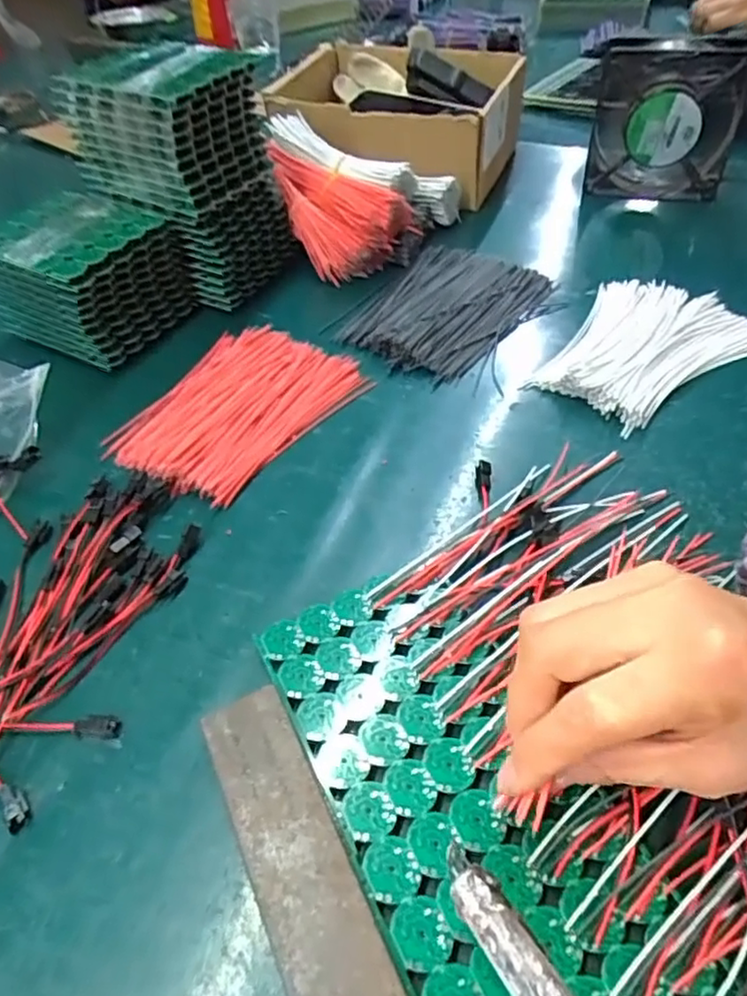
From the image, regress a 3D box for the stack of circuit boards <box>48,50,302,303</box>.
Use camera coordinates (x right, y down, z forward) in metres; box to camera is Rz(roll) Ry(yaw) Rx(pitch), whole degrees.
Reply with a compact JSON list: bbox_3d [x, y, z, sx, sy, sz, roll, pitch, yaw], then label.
[{"bbox_3d":[-0.147,-0.249,0.502,0.117,0.156,0.099,20,51,21],"label":"stack of circuit boards"}]

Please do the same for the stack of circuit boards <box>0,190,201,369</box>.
[{"bbox_3d":[-0.213,-0.163,0.476,0.109,0.070,0.112,23,53,23],"label":"stack of circuit boards"}]

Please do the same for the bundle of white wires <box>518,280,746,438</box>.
[{"bbox_3d":[0.186,-0.102,0.438,0.116,0.018,0.147,32,57,29],"label":"bundle of white wires"}]

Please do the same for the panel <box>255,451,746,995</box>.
[{"bbox_3d":[0.086,0.083,0.276,0.225,0.019,0.234,-23,50,-16],"label":"panel"}]

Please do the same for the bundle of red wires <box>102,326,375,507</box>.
[{"bbox_3d":[-0.090,-0.064,0.429,0.117,0.014,0.153,22,52,23],"label":"bundle of red wires"}]

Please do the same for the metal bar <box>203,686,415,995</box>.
[{"bbox_3d":[-0.012,0.155,0.219,0.035,0.015,0.196,-22,49,-16],"label":"metal bar"}]

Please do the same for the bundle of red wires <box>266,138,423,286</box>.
[{"bbox_3d":[-0.031,-0.249,0.555,0.087,0.063,0.138,-24,50,-17],"label":"bundle of red wires"}]

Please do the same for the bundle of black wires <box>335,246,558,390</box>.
[{"bbox_3d":[0.053,-0.148,0.496,0.113,0.013,0.155,29,56,28],"label":"bundle of black wires"}]

